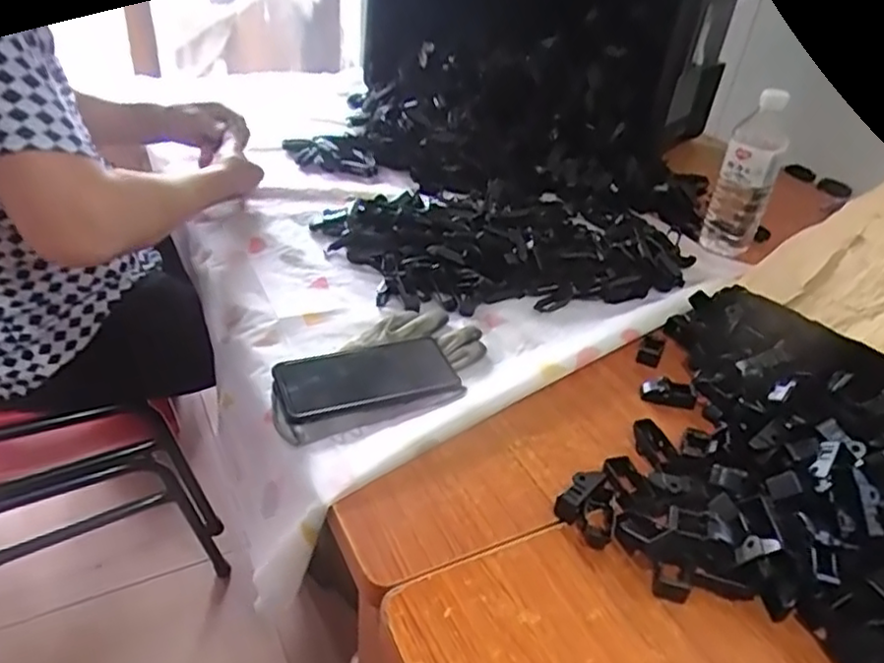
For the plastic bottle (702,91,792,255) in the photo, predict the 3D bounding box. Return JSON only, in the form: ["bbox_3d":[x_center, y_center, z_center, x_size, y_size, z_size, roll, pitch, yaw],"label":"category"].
[{"bbox_3d":[0.387,-0.200,0.846,0.066,0.185,0.077,17,38,15],"label":"plastic bottle"}]

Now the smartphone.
[{"bbox_3d":[-0.069,0.040,0.619,0.160,0.008,0.078,-10,42,-23],"label":"smartphone"}]

